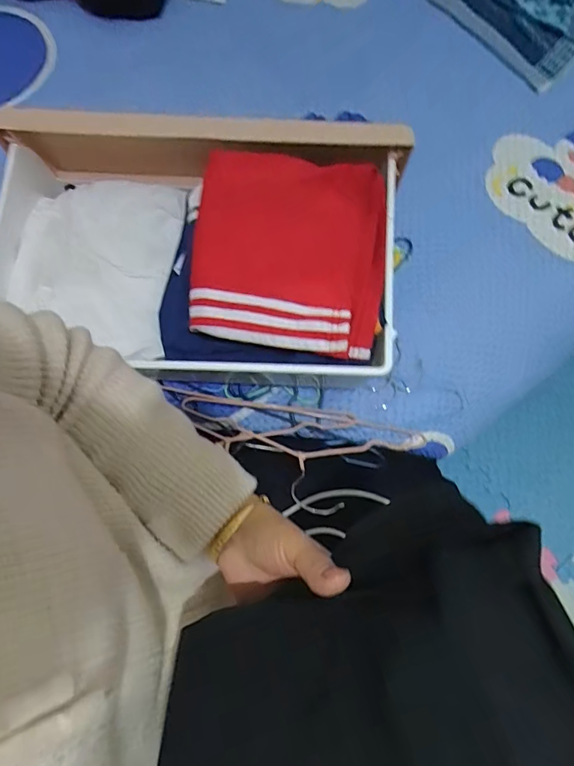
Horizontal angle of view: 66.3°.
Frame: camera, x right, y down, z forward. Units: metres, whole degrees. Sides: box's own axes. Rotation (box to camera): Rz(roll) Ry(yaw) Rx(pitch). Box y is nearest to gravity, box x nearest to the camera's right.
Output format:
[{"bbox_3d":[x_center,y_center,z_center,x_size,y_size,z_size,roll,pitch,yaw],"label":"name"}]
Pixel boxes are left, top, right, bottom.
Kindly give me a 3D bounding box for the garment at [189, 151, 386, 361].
[{"bbox_3d":[0.000,-0.139,0.467,0.201,0.050,0.216,5,77,0],"label":"garment"}]

